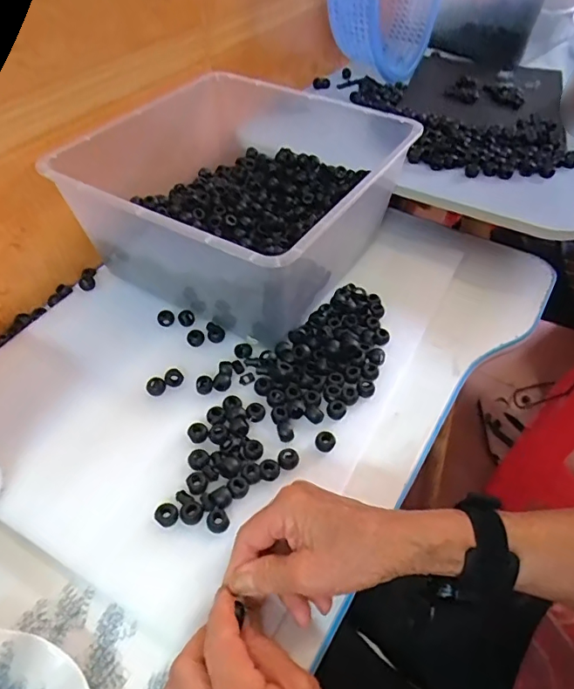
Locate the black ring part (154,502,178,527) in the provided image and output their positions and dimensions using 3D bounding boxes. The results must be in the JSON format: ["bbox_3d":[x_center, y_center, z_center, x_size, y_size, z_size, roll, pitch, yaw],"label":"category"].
[{"bbox_3d":[-0.094,0.132,0.381,0.017,0.005,0.015,-27,53,-22],"label":"black ring part"}]

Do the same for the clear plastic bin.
[{"bbox_3d":[-0.049,-0.173,0.561,0.292,0.130,0.313,24,52,20],"label":"clear plastic bin"}]

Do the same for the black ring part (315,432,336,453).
[{"bbox_3d":[0.033,0.085,0.426,0.017,0.009,0.016,6,48,5],"label":"black ring part"}]

